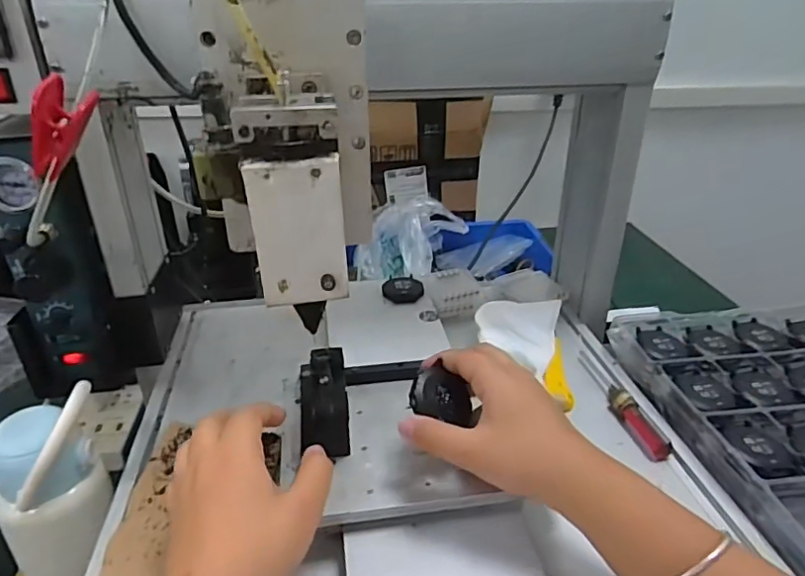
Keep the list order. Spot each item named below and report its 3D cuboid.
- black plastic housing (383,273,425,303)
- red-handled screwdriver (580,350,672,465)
[{"bbox_3d":[0.001,0.000,0.645,0.047,0.013,0.043,-3,29,-7],"label":"black plastic housing"},{"bbox_3d":[0.192,0.096,0.500,0.024,0.016,0.136,-7,30,-13],"label":"red-handled screwdriver"}]

